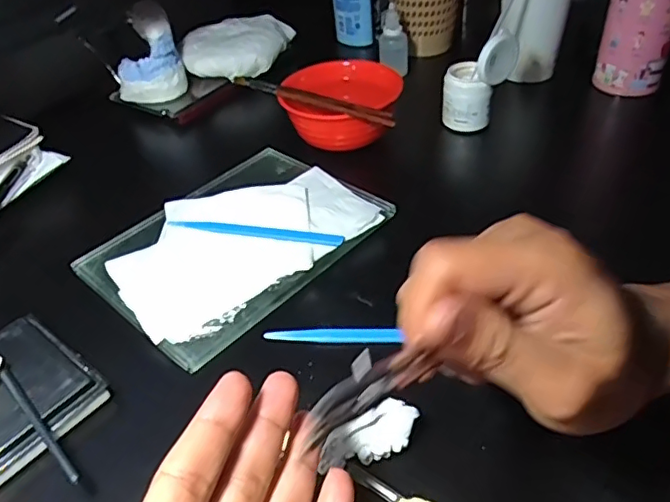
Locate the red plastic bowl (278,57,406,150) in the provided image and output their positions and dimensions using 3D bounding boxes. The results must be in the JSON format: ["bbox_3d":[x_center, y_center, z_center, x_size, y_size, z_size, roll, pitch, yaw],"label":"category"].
[{"bbox_3d":[0.006,-0.136,0.523,0.101,0.049,0.101,-3,42,2],"label":"red plastic bowl"}]

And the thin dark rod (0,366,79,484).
[{"bbox_3d":[-0.187,0.073,0.324,0.006,0.006,0.173,-37,53,-28],"label":"thin dark rod"}]

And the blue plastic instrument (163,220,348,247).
[{"bbox_3d":[-0.060,-0.015,0.423,0.133,0.004,0.010,8,46,13],"label":"blue plastic instrument"}]

